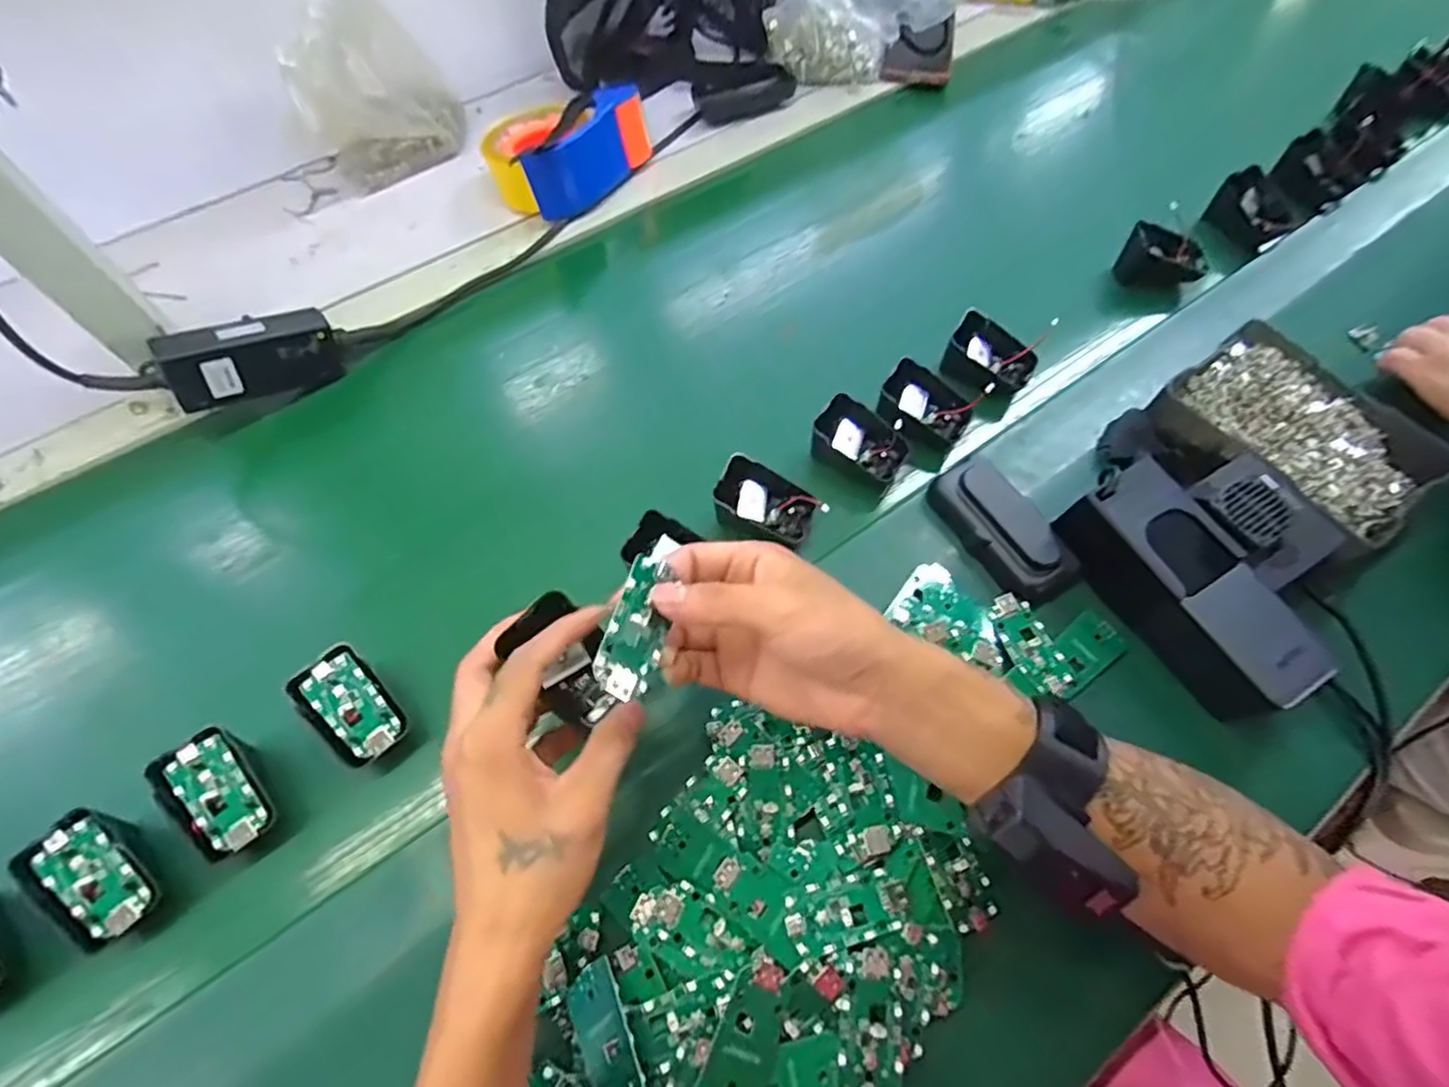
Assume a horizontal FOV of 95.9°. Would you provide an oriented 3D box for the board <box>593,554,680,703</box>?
[{"bbox_3d":[-0.037,0.037,0.293,0.005,0.030,0.064,-13,50,45],"label":"board"}]

